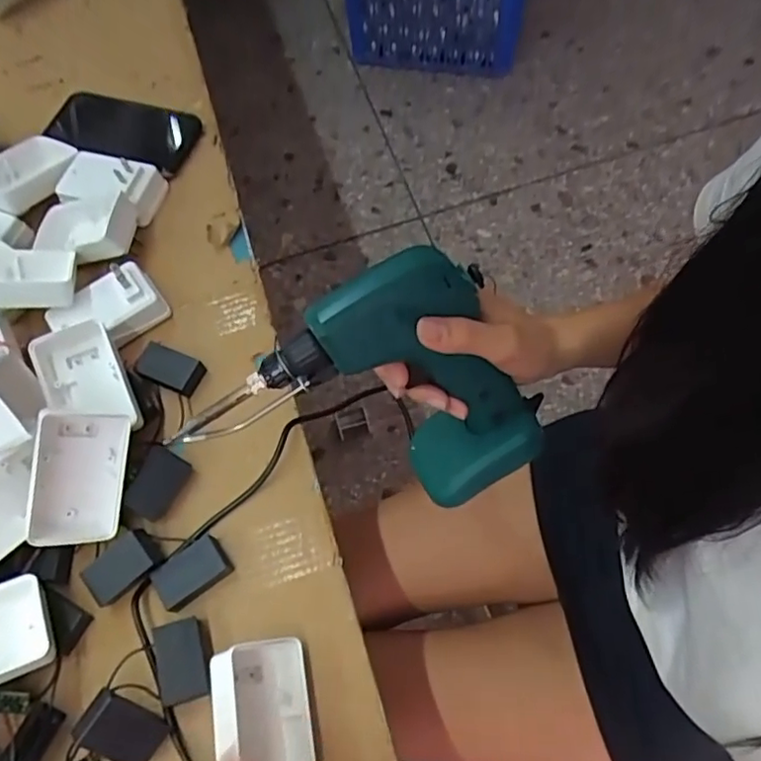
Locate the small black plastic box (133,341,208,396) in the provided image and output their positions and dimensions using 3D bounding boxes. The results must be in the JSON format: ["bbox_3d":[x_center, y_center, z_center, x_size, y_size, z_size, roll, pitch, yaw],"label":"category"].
[{"bbox_3d":[-0.172,-0.009,0.491,0.051,0.018,0.029,23,68,13],"label":"small black plastic box"}]

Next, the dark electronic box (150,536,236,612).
[{"bbox_3d":[-0.132,0.134,0.424,0.049,0.016,0.033,-33,68,-12],"label":"dark electronic box"}]

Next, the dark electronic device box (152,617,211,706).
[{"bbox_3d":[-0.128,0.184,0.398,0.030,0.019,0.049,-18,66,-6],"label":"dark electronic device box"}]

